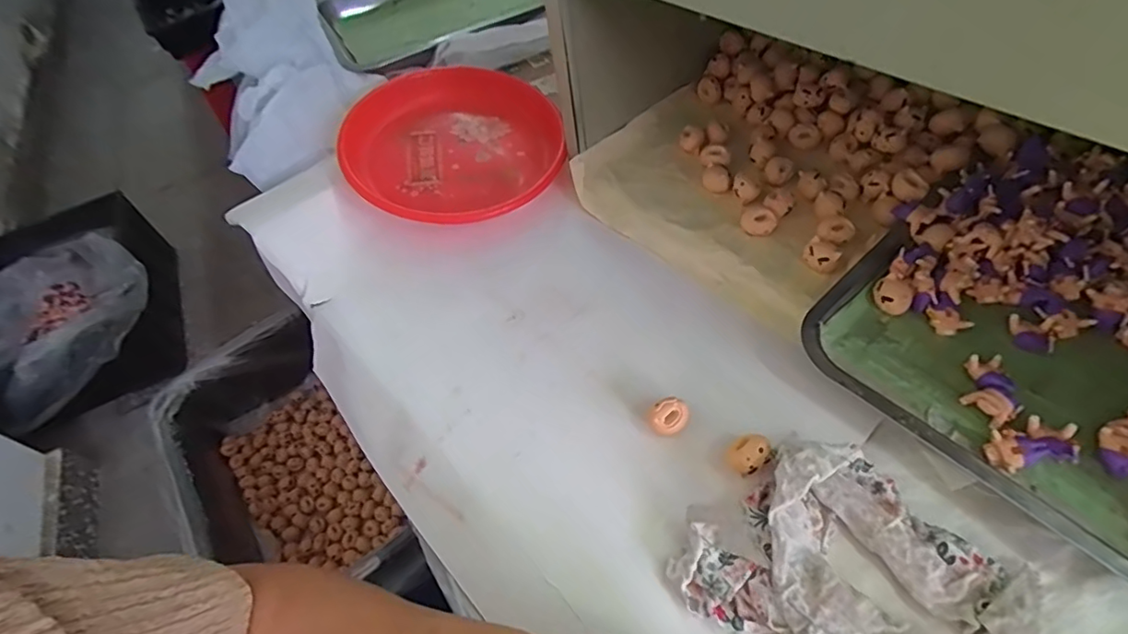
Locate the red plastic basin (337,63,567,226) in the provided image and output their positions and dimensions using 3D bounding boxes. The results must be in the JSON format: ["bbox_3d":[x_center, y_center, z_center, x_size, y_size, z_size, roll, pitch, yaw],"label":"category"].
[{"bbox_3d":[-0.122,-0.207,0.621,0.240,0.046,0.255,-5,50,1],"label":"red plastic basin"}]

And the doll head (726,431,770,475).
[{"bbox_3d":[0.128,0.097,0.382,0.026,0.027,0.023,24,56,23],"label":"doll head"}]

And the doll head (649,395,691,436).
[{"bbox_3d":[0.078,0.076,0.407,0.027,0.031,0.022,10,56,15],"label":"doll head"}]

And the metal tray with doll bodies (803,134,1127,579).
[{"bbox_3d":[0.365,-0.003,0.392,0.314,0.033,0.262,-43,61,-15],"label":"metal tray with doll bodies"}]

